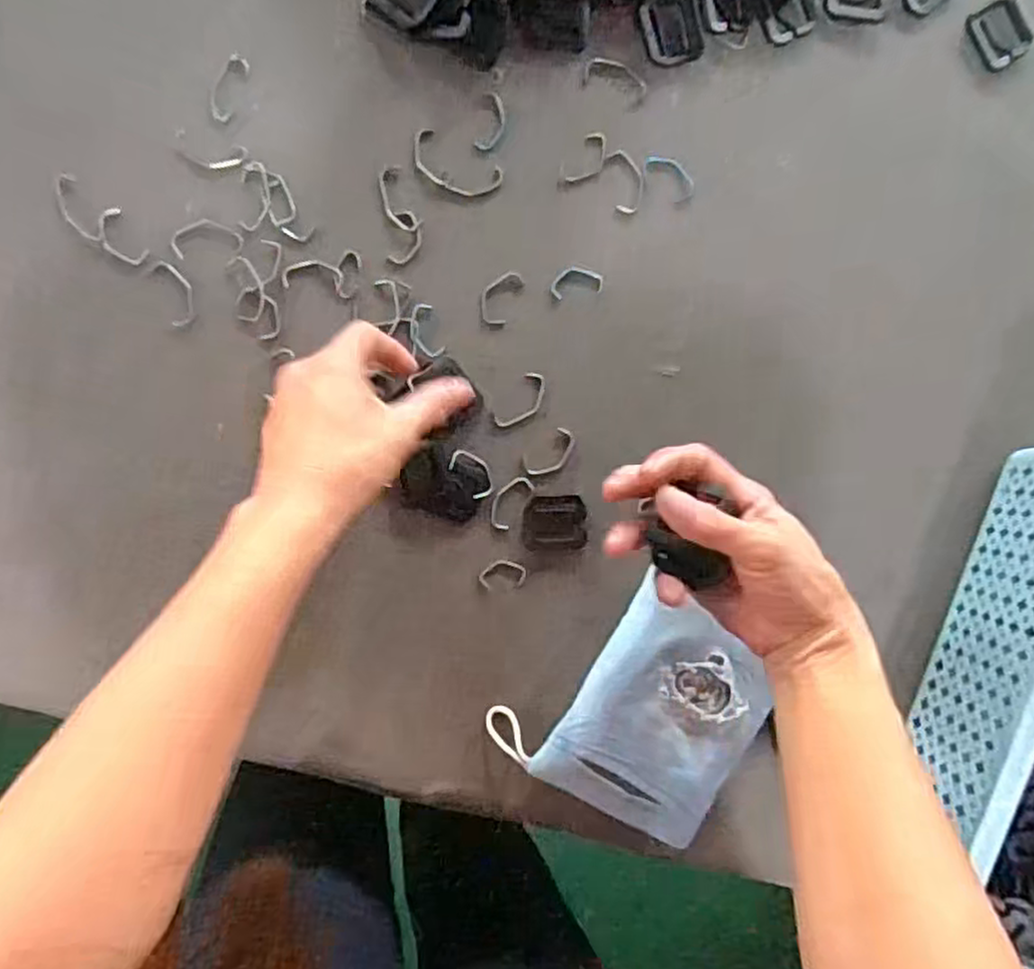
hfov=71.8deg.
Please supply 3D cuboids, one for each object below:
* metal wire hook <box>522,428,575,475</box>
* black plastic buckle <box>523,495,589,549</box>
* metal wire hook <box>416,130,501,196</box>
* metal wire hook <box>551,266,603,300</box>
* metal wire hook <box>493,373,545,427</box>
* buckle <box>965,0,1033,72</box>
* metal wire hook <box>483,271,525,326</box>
[{"bbox_3d":[0.021,-0.018,0.436,0.035,0.004,0.020,-38,96,-2],"label":"metal wire hook"},{"bbox_3d":[0.024,0.024,0.442,0.038,0.004,0.034,0,94,-7],"label":"black plastic buckle"},{"bbox_3d":[-0.036,-0.184,0.415,0.054,0.004,0.026,27,91,-7],"label":"metal wire hook"},{"bbox_3d":[0.036,-0.123,0.431,0.033,0.004,0.017,-13,95,-5],"label":"metal wire hook"},{"bbox_3d":[0.005,-0.049,0.433,0.019,0.004,0.040,35,90,-7],"label":"metal wire hook"},{"bbox_3d":[0.300,-0.280,0.442,0.034,0.004,0.038,-26,97,-4],"label":"buckle"},{"bbox_3d":[-0.010,-0.112,0.427,0.020,0.004,0.034,28,90,-7],"label":"metal wire hook"}]

